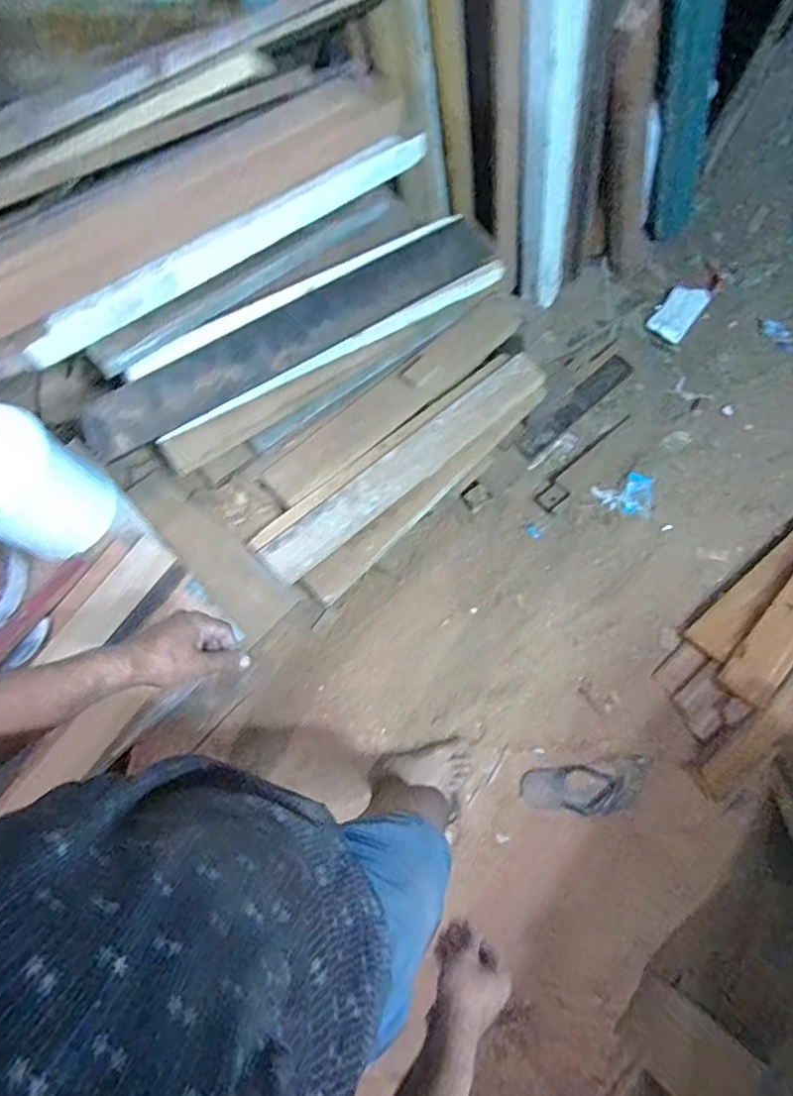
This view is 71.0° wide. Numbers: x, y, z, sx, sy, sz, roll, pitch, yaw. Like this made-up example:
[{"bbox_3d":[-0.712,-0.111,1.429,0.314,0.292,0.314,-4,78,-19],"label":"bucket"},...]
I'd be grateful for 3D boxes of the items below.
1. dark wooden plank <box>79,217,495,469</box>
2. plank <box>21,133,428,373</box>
[{"bbox_3d":[-0.155,-0.366,0.940,0.769,0.058,0.126,-33,78,-10],"label":"dark wooden plank"},{"bbox_3d":[-0.252,-0.496,0.886,0.733,0.059,0.052,-36,78,-10],"label":"plank"}]

